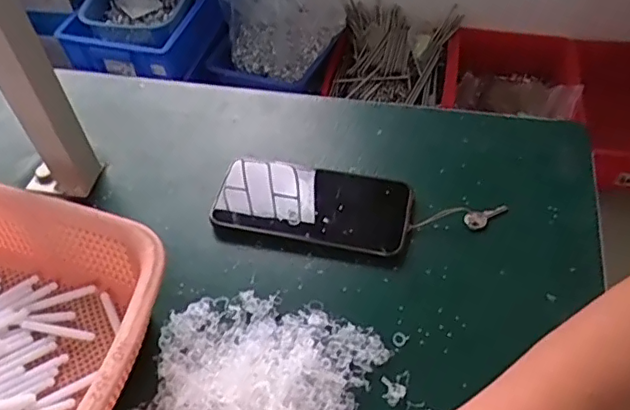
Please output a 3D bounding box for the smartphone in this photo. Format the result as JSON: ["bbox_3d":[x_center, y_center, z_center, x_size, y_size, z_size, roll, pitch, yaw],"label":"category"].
[{"bbox_3d":[-0.003,-0.003,0.490,0.161,0.014,0.074,10,54,9],"label":"smartphone"}]

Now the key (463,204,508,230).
[{"bbox_3d":[0.143,0.009,0.482,0.039,0.006,0.013,-18,55,-11],"label":"key"}]

